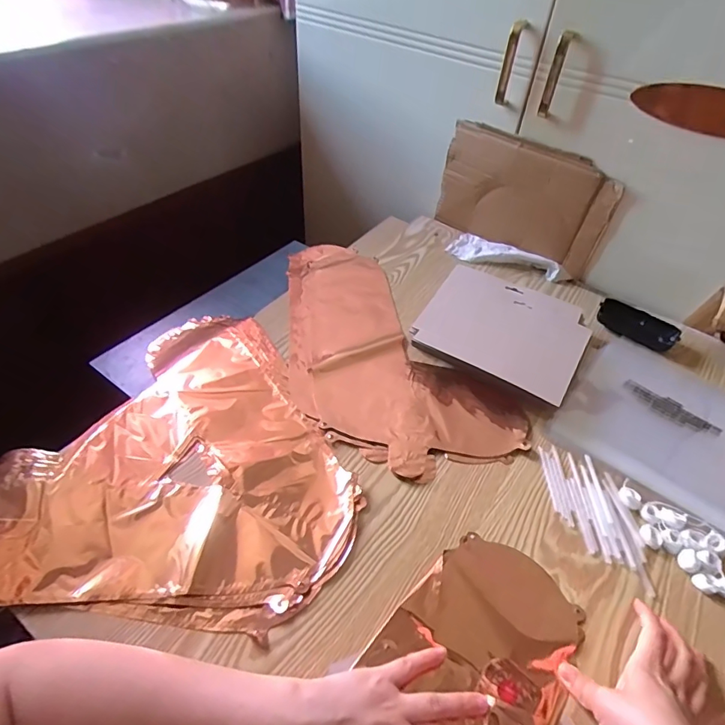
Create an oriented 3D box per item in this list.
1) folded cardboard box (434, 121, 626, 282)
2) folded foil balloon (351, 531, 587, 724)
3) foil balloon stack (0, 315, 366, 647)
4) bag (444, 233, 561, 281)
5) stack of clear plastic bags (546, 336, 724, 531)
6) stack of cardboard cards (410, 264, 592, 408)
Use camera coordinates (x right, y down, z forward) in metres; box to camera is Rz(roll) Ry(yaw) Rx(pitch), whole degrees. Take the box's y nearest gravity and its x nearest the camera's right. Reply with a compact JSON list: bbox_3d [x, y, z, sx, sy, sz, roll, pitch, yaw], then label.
[{"bbox_3d":[0.252,-0.262,0.738,0.270,0.166,0.018,31,51,22],"label":"folded cardboard box"},{"bbox_3d":[0.081,0.257,0.371,0.141,0.015,0.247,34,52,24],"label":"folded foil balloon"},{"bbox_3d":[-0.183,0.114,0.488,0.359,0.035,0.385,26,49,18],"label":"foil balloon stack"},{"bbox_3d":[0.238,-0.182,0.774,0.179,0.029,0.063,23,48,16],"label":"bag"},{"bbox_3d":[0.372,0.065,0.567,0.208,0.009,0.235,32,51,23],"label":"stack of clear plastic bags"},{"bbox_3d":[0.189,-0.040,0.630,0.204,0.044,0.192,26,49,18],"label":"stack of cardboard cards"}]

